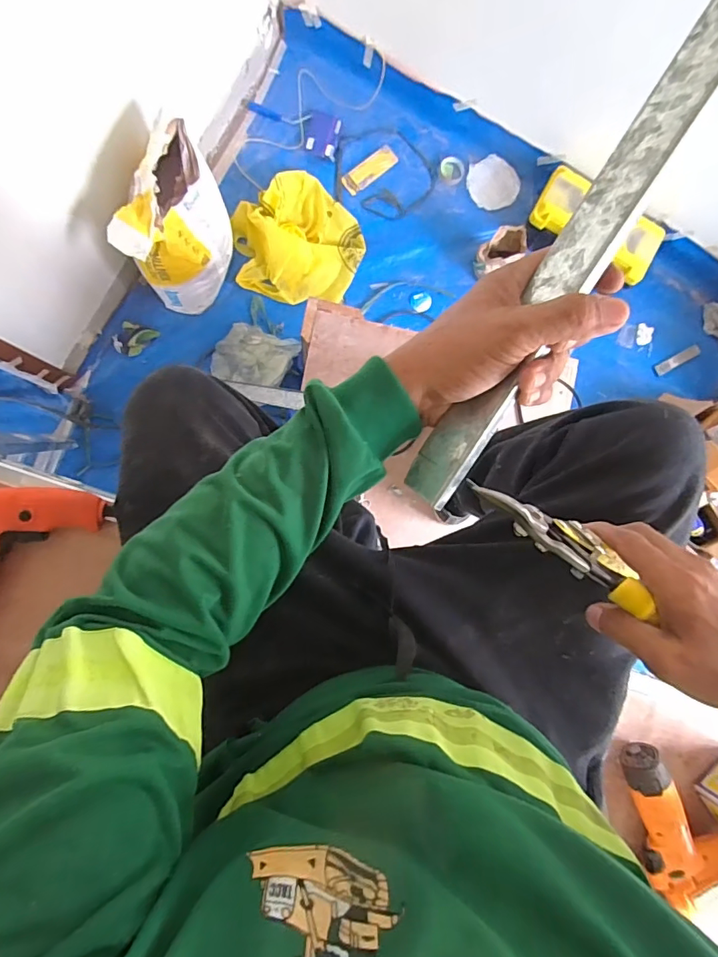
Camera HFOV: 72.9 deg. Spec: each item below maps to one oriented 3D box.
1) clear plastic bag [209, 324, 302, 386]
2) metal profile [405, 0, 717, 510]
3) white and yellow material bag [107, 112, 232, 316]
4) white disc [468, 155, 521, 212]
[{"bbox_3d":[-0.328,-0.373,1.490,0.230,0.057,0.195,18,86,-5],"label":"clear plastic bag"},{"bbox_3d":[0.144,-0.150,0.296,0.032,0.033,0.386,31,102,-4],"label":"metal profile"},{"bbox_3d":[-0.450,-0.619,1.240,0.156,0.453,0.297,38,85,-3],"label":"white and yellow material bag"},{"bbox_3d":[0.452,-0.992,1.633,0.153,0.022,0.161,4,110,10],"label":"white disc"}]

